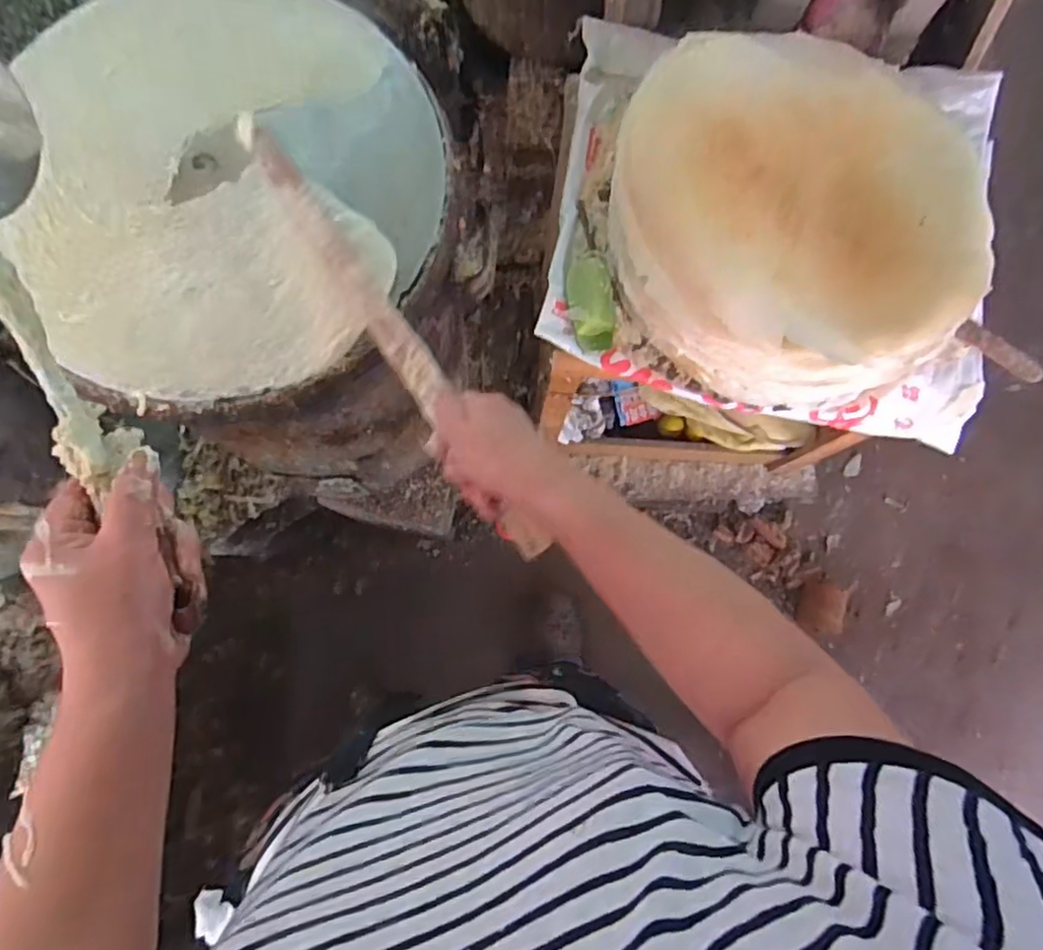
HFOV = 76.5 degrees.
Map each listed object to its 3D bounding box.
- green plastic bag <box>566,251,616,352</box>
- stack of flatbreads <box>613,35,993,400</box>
[{"bbox_3d":[0.074,-0.193,0.720,0.048,0.035,0.111,-7,81,-3],"label":"green plastic bag"},{"bbox_3d":[0.278,-0.266,0.687,0.377,0.109,0.364,9,80,0],"label":"stack of flatbreads"}]

